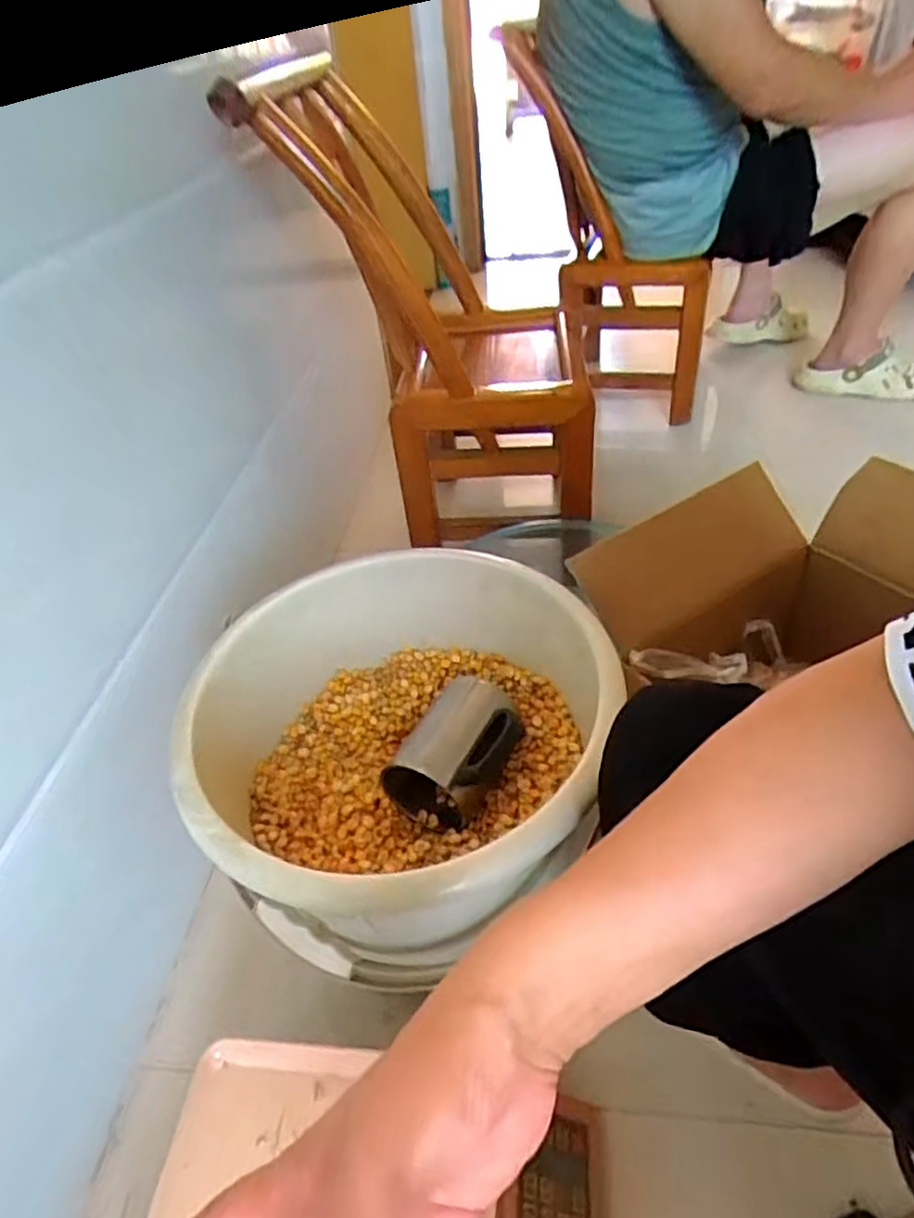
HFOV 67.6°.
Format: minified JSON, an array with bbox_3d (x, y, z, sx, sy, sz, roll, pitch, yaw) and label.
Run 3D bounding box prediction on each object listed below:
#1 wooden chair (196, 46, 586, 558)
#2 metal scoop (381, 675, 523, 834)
[{"bbox_3d":[-0.021,-0.445,1.020,0.404,0.554,0.383,-4,42,4],"label":"wooden chair"},{"bbox_3d":[0.004,0.130,0.593,0.083,0.088,0.116,28,53,33],"label":"metal scoop"}]

